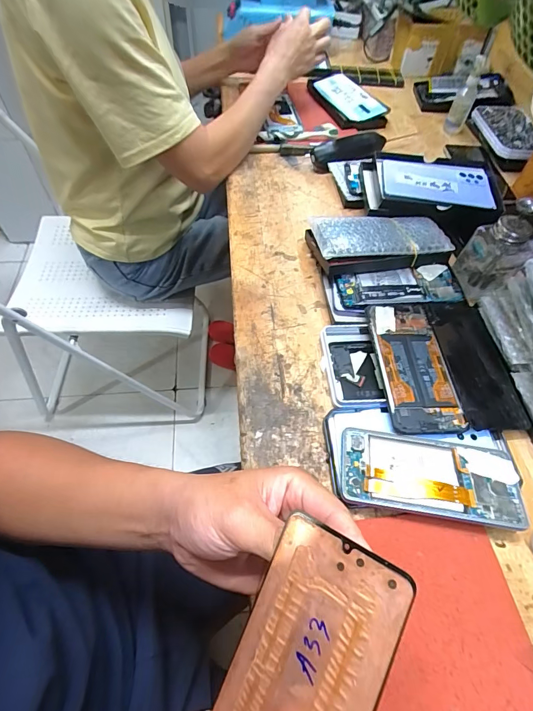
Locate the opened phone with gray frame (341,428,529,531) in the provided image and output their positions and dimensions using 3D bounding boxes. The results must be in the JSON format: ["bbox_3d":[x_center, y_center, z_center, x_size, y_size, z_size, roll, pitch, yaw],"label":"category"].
[{"bbox_3d":[0.146,0.108,0.339,0.155,0.008,0.071,9,50,5],"label":"opened phone with gray frame"}]

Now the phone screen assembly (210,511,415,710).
[{"bbox_3d":[0.012,0.163,0.178,0.069,0.004,0.152,20,83,34],"label":"phone screen assembly"}]

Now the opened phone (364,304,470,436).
[{"bbox_3d":[0.157,0.008,0.409,0.073,0.012,0.159,-2,57,-5],"label":"opened phone"}]

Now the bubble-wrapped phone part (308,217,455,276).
[{"bbox_3d":[0.148,-0.149,0.500,0.173,0.034,0.088,-4,57,-6],"label":"bubble-wrapped phone part"}]

